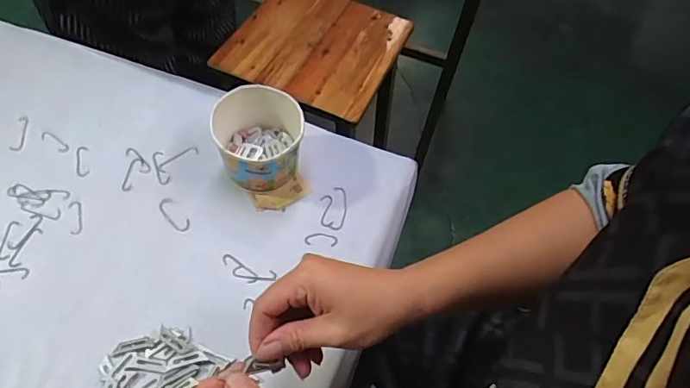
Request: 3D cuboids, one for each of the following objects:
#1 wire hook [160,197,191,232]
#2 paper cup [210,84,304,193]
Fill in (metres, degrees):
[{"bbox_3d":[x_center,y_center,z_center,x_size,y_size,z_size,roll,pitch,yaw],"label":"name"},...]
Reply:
[{"bbox_3d":[-0.175,0.020,0.489,0.016,0.004,0.047,-36,67,-25],"label":"wire hook"},{"bbox_3d":[-0.089,-0.056,0.496,0.085,0.076,0.100,-12,59,-12],"label":"paper cup"}]

